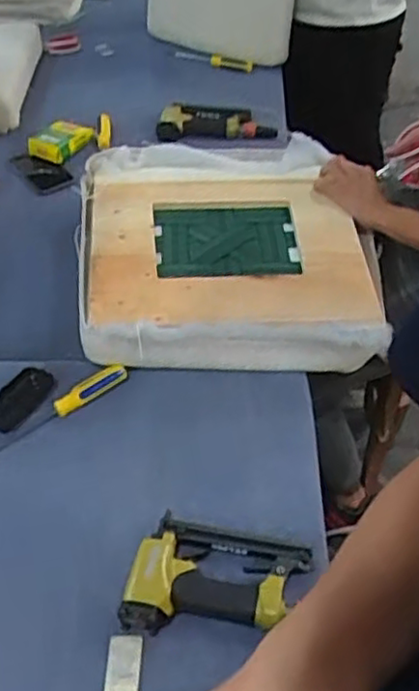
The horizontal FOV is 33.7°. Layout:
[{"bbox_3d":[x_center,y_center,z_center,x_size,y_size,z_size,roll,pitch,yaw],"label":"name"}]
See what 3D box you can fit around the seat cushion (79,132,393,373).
[{"bbox_3d":[0.021,-0.184,1.154,0.454,0.088,0.530,-3,45,-3],"label":"seat cushion"}]

